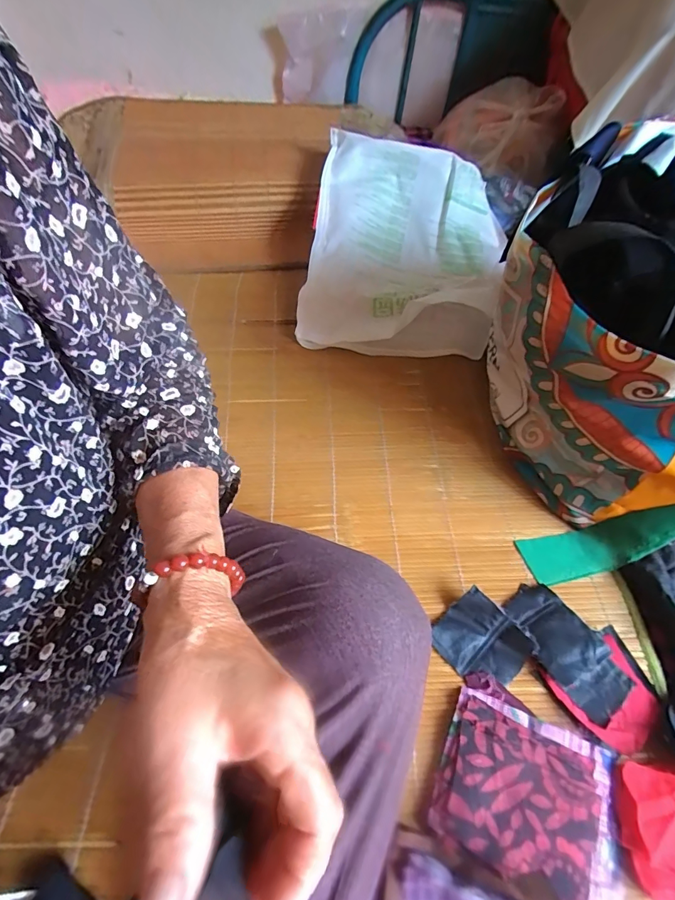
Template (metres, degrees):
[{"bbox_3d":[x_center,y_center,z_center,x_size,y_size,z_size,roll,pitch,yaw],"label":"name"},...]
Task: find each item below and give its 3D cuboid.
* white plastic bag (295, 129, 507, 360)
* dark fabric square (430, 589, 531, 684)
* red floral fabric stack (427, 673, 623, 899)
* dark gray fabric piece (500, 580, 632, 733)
[{"bbox_3d":[0.107,-0.298,0.606,0.291,0.132,0.343,9,62,6],"label":"white plastic bag"},{"bbox_3d":[0.131,0.176,0.378,0.066,0.018,0.075,-39,69,-24],"label":"dark fabric square"},{"bbox_3d":[0.148,0.262,0.314,0.131,0.019,0.113,26,61,11],"label":"red floral fabric stack"},{"bbox_3d":[0.206,0.177,0.370,0.059,0.017,0.111,-30,65,-20],"label":"dark gray fabric piece"}]

